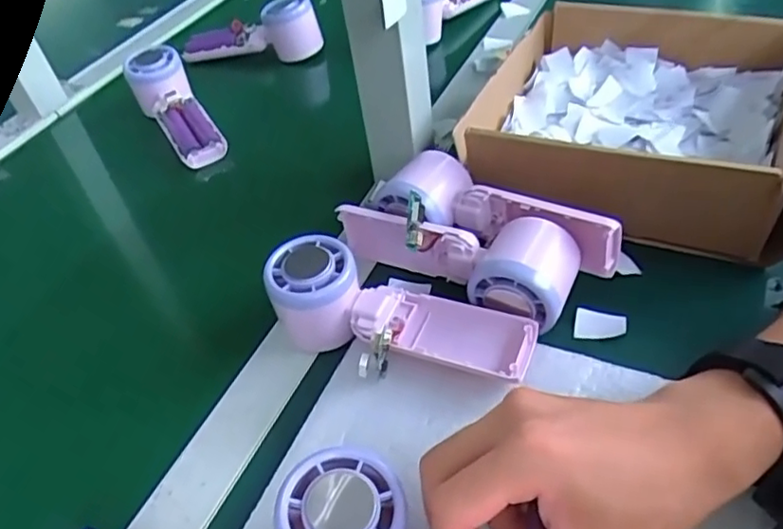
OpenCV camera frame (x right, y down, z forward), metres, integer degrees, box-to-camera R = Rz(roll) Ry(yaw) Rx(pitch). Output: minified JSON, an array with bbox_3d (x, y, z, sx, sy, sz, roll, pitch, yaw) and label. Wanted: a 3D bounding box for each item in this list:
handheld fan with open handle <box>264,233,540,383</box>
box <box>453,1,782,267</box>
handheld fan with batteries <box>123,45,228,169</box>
[{"bbox_3d":[-0.001,0.041,0.380,0.165,0.060,0.073,17,47,6],"label":"handheld fan with open handle"},{"bbox_3d":[0.194,-0.115,0.485,0.230,0.081,0.234,13,49,20],"label":"box"},{"bbox_3d":[-0.210,-0.152,0.614,0.053,0.041,0.161,-28,63,-20],"label":"handheld fan with batteries"}]

